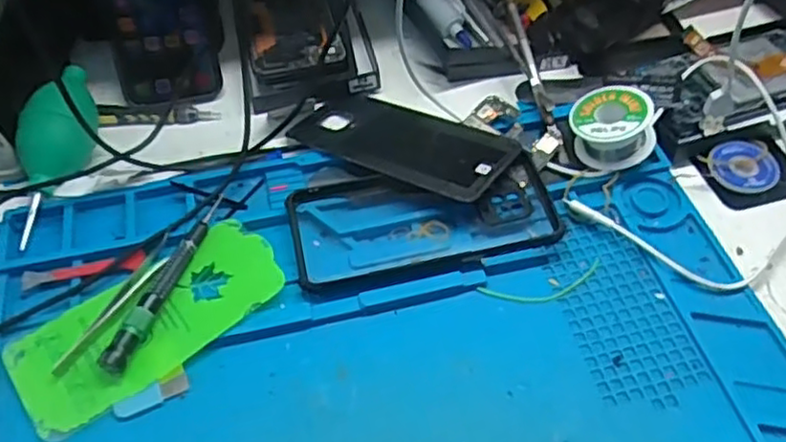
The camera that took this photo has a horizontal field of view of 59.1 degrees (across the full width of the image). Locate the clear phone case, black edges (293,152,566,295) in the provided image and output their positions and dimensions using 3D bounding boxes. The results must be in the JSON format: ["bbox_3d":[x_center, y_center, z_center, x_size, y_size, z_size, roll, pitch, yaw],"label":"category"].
[{"bbox_3d":[0.018,-0.005,0.454,0.165,0.016,0.081,-10,54,-8],"label":"clear phone case, black edges"}]

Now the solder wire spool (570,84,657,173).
[{"bbox_3d":[0.152,-0.065,0.481,0.053,0.033,0.048,-26,47,2],"label":"solder wire spool"}]

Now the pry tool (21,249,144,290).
[{"bbox_3d":[-0.194,0.031,0.436,0.073,0.004,0.014,-12,54,-9],"label":"pry tool"}]

